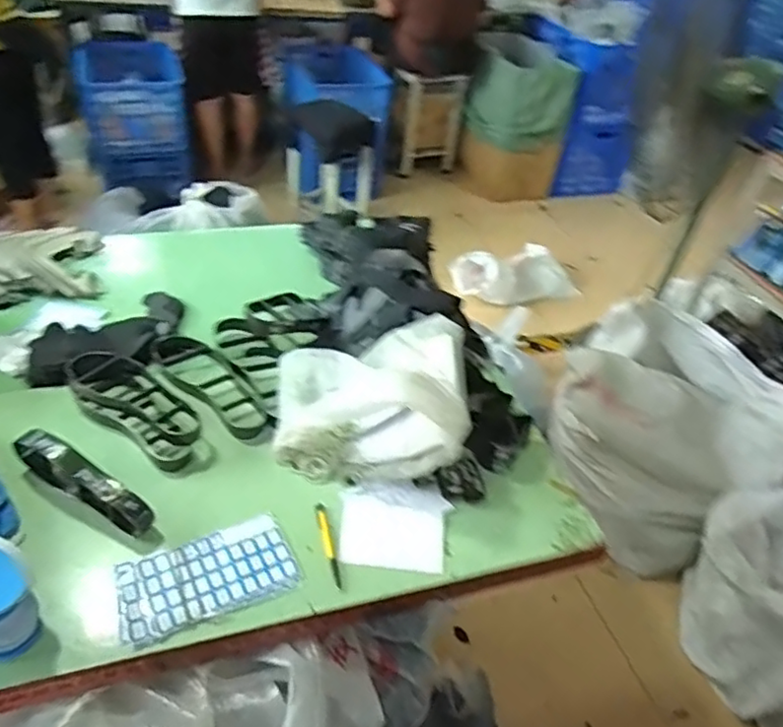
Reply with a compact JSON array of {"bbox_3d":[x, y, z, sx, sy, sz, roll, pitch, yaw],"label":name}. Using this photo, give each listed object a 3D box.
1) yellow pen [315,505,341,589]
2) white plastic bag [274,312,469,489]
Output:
[{"bbox_3d":[-0.095,0.274,0.949,0.013,0.016,0.138,-11,48,-14],"label":"yellow pen"},{"bbox_3d":[-0.035,0.040,1.057,0.313,0.193,0.277,-1,46,-5],"label":"white plastic bag"}]

